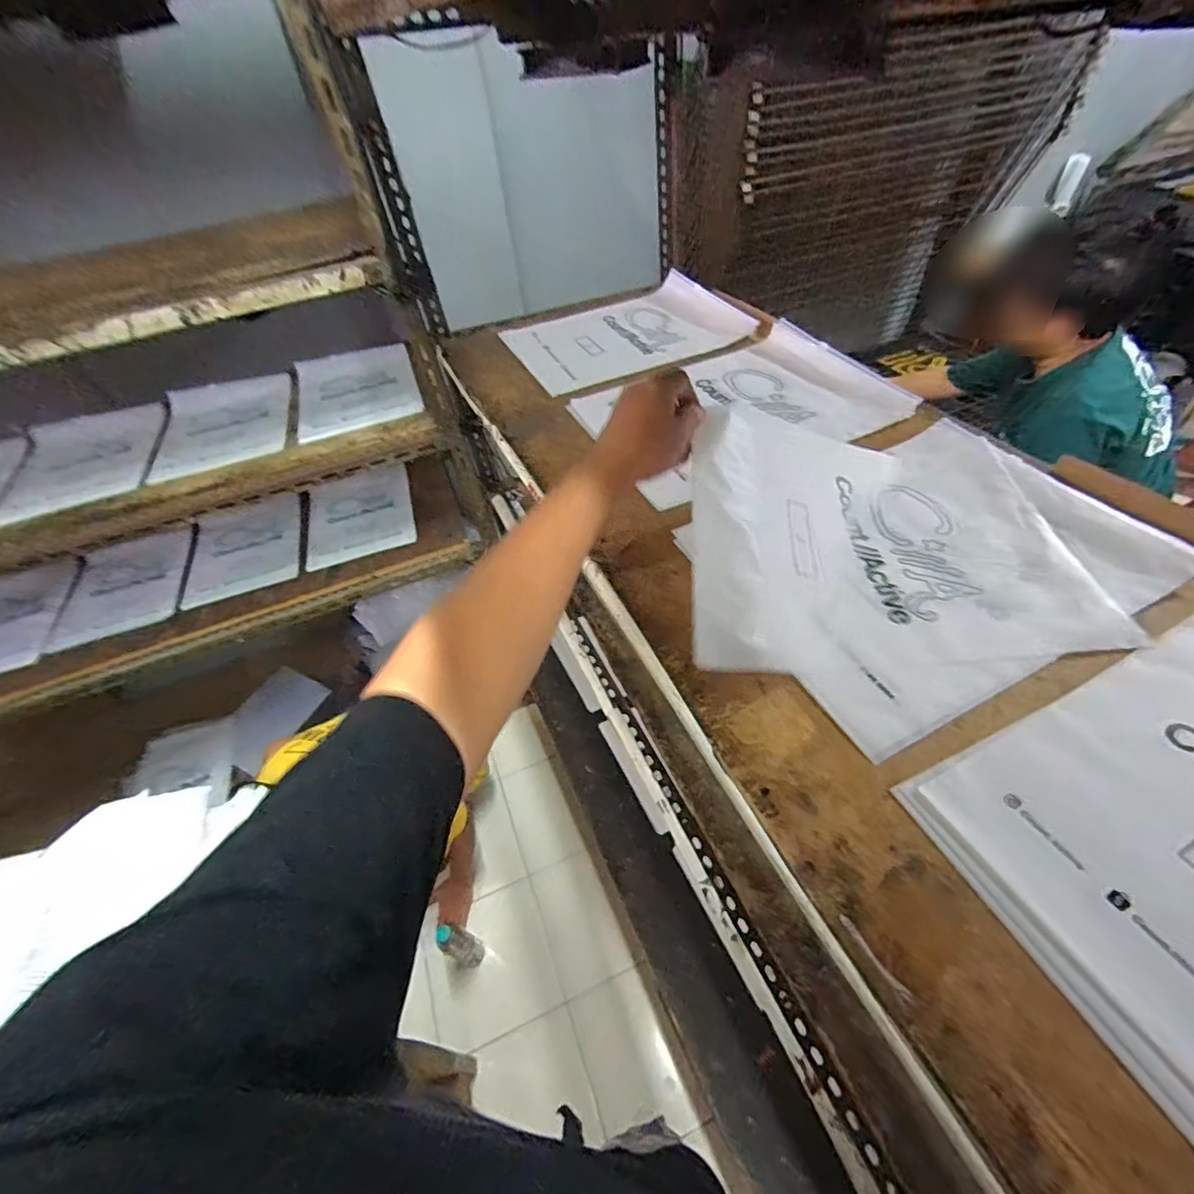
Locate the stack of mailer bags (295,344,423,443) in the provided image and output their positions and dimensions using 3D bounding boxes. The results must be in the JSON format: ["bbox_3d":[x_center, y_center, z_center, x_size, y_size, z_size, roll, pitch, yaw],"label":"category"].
[{"bbox_3d":[-0.595,-0.491,1.311,0.284,0.062,0.388,-19,49,-9],"label":"stack of mailer bags"}]

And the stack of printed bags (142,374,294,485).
[{"bbox_3d":[-0.875,-0.413,1.267,0.288,0.070,0.447,-22,50,-12],"label":"stack of printed bags"}]

